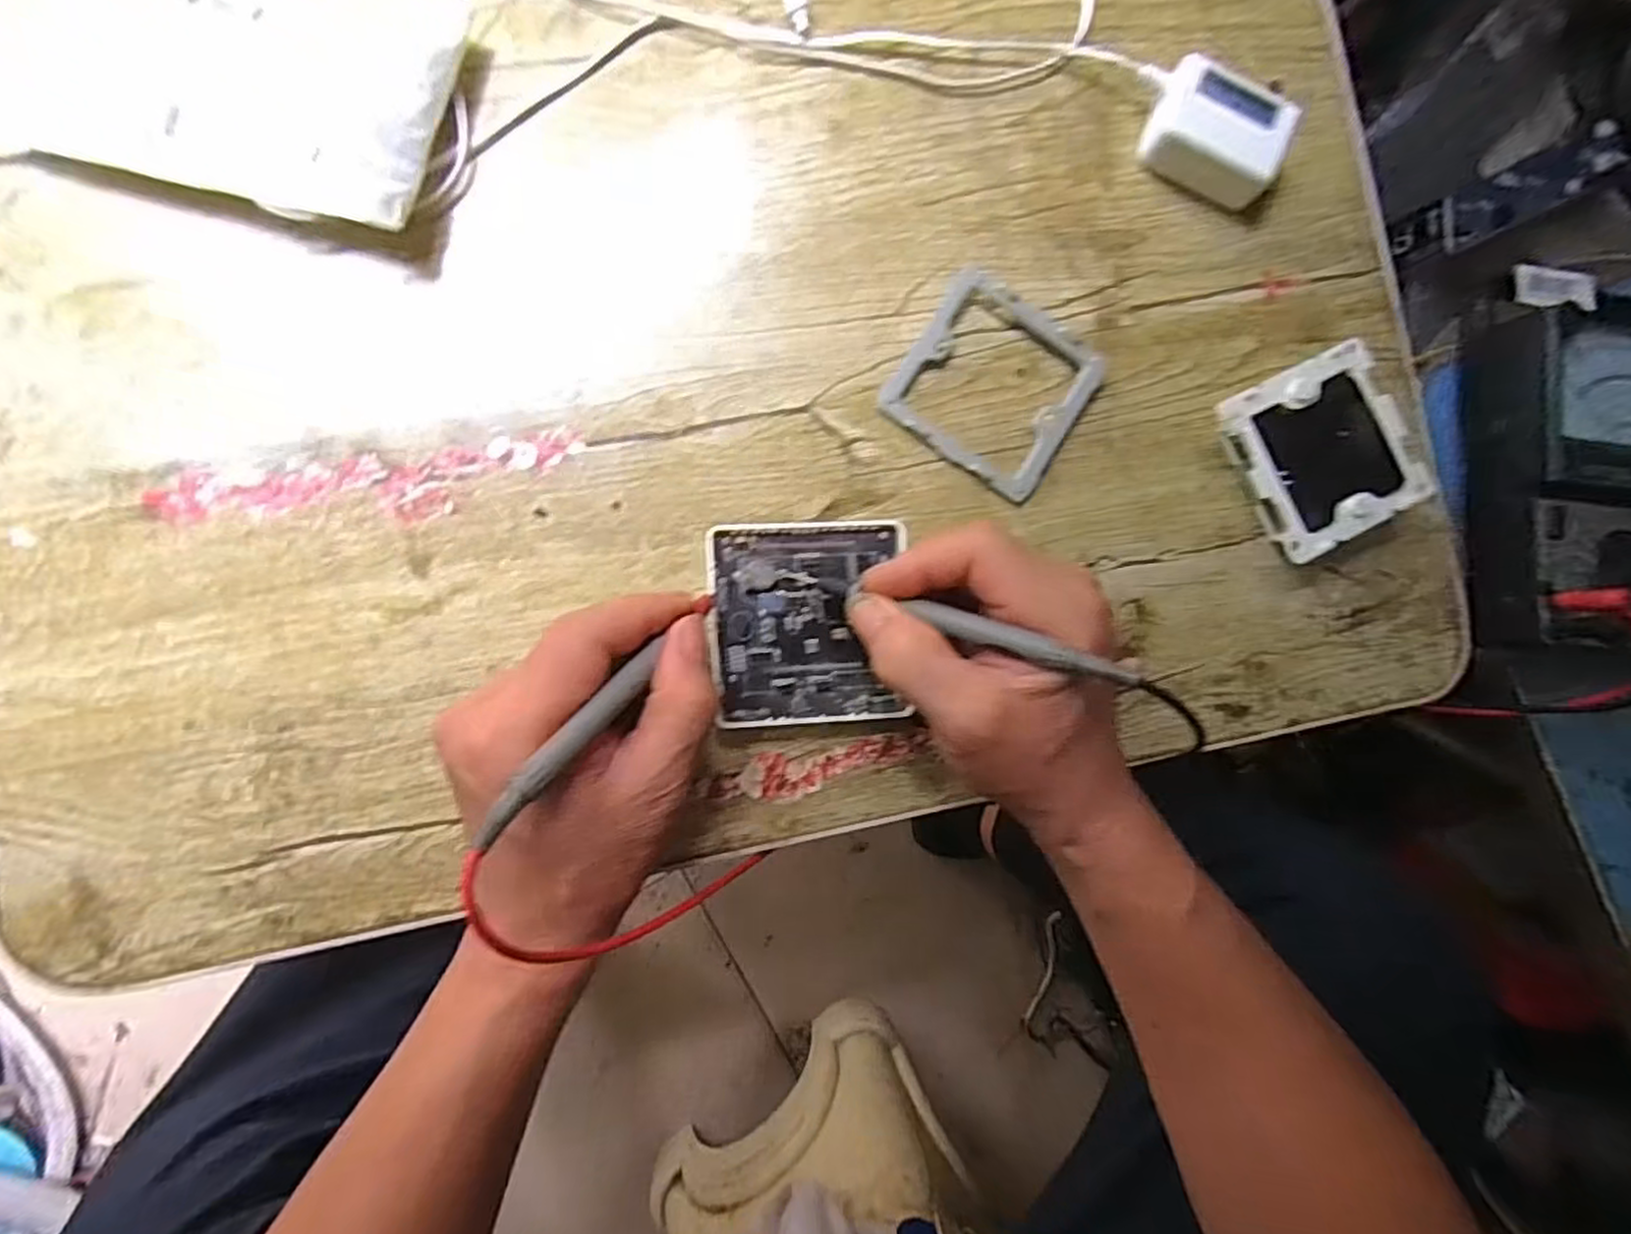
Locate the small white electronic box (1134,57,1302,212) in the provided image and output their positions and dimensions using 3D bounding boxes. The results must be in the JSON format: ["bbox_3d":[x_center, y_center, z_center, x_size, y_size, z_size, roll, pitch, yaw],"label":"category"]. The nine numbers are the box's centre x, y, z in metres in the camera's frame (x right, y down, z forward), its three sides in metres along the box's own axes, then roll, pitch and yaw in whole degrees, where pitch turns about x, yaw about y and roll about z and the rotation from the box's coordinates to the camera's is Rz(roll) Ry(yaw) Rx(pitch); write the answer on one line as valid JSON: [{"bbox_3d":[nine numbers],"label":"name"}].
[{"bbox_3d":[0.196,-0.237,0.350,0.062,0.029,0.044,22,84,-5],"label":"small white electronic box"}]

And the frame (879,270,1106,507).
[{"bbox_3d":[0.085,-0.109,0.337,0.087,0.009,0.084,33,83,-4],"label":"frame"}]

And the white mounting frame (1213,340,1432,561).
[{"bbox_3d":[0.240,-0.078,0.340,0.080,0.021,0.082,-26,91,-7],"label":"white mounting frame"}]

